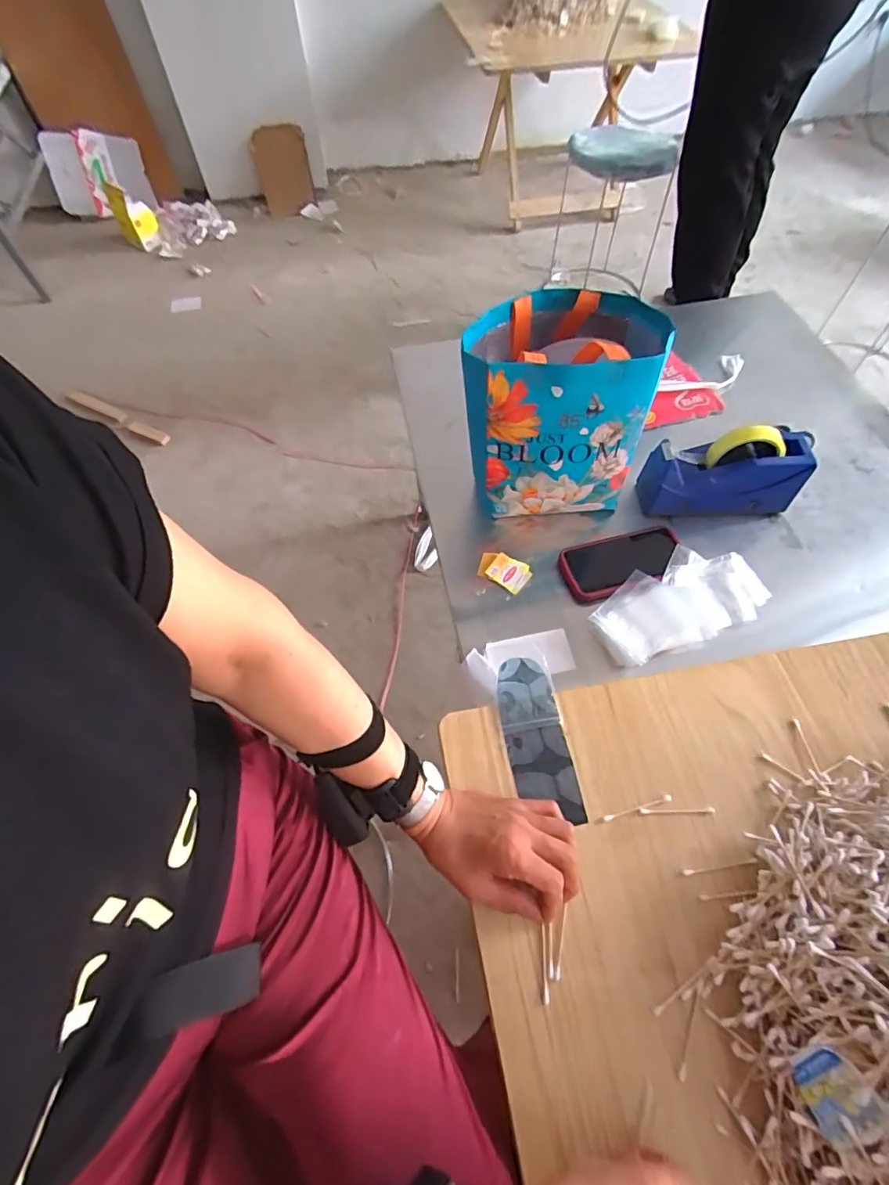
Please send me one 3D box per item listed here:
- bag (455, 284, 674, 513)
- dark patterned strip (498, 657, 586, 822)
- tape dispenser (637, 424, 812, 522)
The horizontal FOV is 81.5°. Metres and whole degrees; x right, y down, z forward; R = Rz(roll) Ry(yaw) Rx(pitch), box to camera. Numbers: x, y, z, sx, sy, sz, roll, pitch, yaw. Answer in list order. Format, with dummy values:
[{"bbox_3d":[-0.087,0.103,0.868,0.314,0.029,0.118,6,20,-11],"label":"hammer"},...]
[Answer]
[{"bbox_3d":[0.148,-0.251,0.711,0.231,0.233,0.176,2,59,3],"label":"bag"},{"bbox_3d":[0.096,0.152,0.548,0.065,0.008,0.170,-11,59,-5],"label":"dark patterned strip"},{"bbox_3d":[0.393,-0.167,0.725,0.212,0.122,0.075,5,59,4],"label":"tape dispenser"}]

